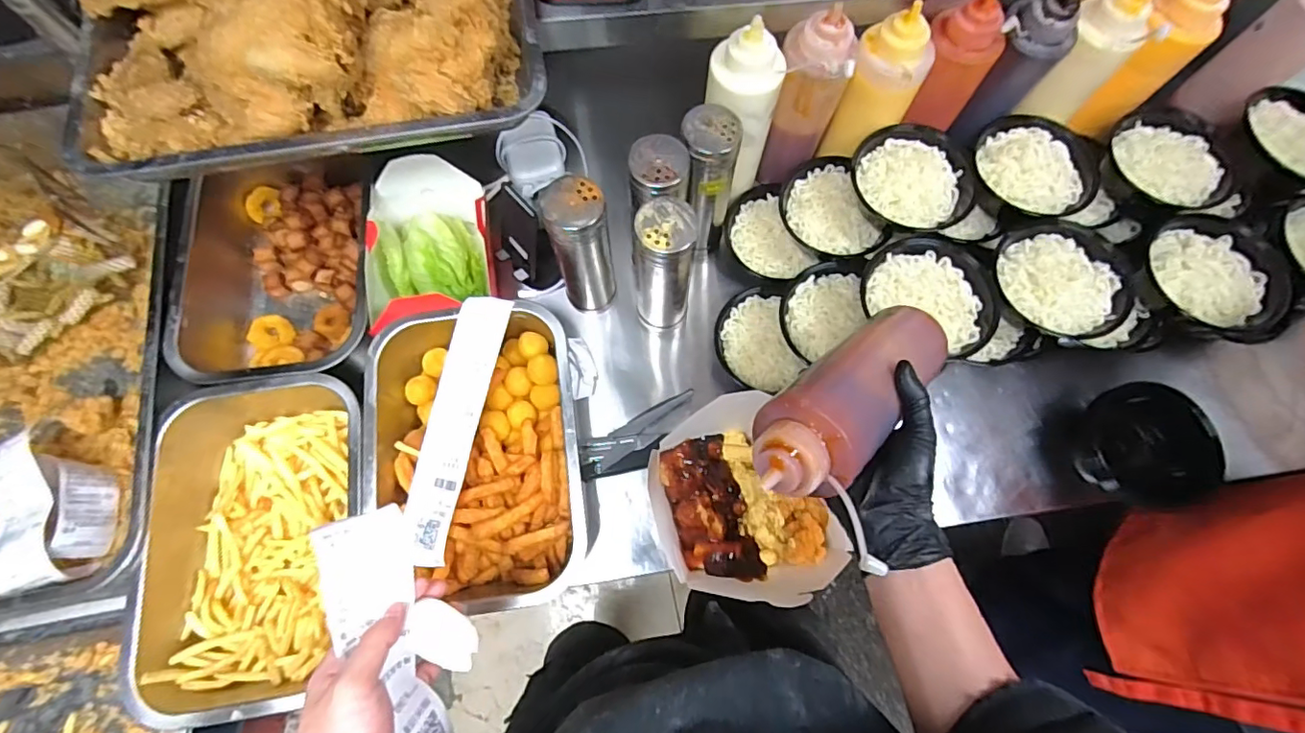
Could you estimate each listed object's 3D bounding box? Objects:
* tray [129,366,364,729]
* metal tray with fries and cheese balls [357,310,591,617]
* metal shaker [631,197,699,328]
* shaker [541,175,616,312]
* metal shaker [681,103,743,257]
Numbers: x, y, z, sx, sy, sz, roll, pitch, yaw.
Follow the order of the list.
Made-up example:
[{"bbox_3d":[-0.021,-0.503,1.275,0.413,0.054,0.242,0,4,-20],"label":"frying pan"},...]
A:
[{"bbox_3d":[-0.390,0.175,0.575,0.218,0.098,0.320,0,72,-1],"label":"tray"},{"bbox_3d":[-0.186,0.090,0.600,0.210,0.087,0.297,-7,72,-3],"label":"metal tray with fries and cheese balls"},{"bbox_3d":[0.013,-0.105,0.613,0.065,0.192,0.065,0,72,-1],"label":"metal shaker"},{"bbox_3d":[-0.077,-0.129,0.621,0.060,0.194,0.049,-11,73,-5],"label":"shaker"},{"bbox_3d":[0.062,-0.205,0.654,0.067,0.210,0.063,8,72,1],"label":"metal shaker"}]

